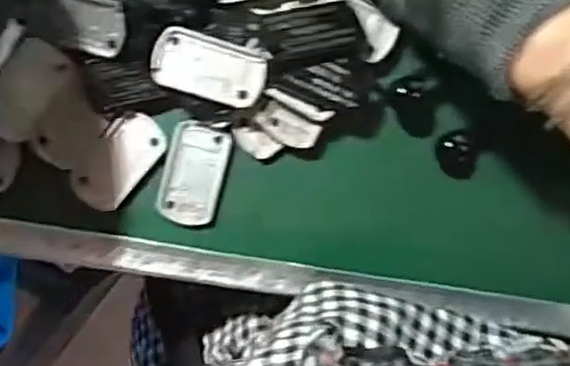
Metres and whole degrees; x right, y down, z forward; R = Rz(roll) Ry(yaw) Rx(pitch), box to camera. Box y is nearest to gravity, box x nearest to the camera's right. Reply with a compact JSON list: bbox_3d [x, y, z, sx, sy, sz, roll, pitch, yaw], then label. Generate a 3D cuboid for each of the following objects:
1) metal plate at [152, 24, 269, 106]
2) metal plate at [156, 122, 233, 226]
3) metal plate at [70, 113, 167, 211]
[{"bbox_3d":[-0.037,-0.057,0.336,0.054,0.007,0.028,16,96,-3],"label":"metal plate"},{"bbox_3d":[-0.047,-0.005,0.355,0.030,0.009,0.050,14,96,-3],"label":"metal plate"},{"bbox_3d":[-0.085,-0.011,0.351,0.029,0.004,0.052,42,90,-6],"label":"metal plate"}]

